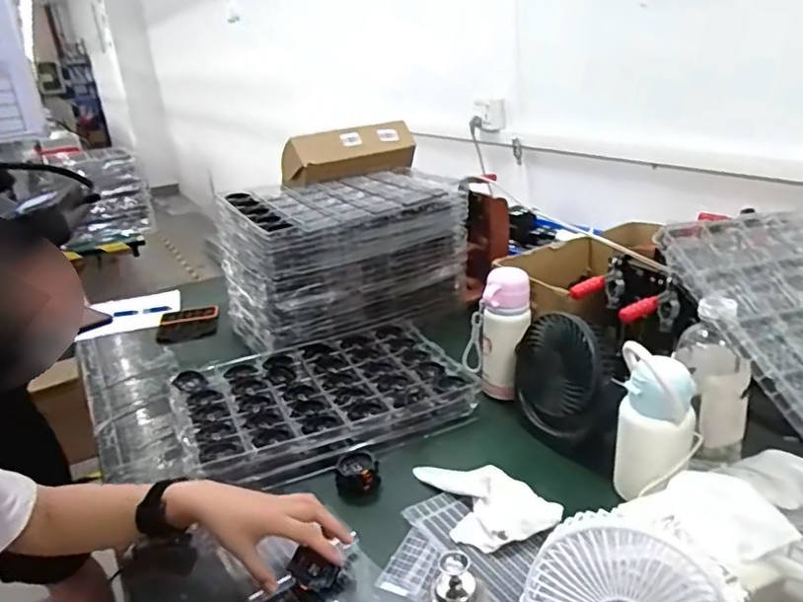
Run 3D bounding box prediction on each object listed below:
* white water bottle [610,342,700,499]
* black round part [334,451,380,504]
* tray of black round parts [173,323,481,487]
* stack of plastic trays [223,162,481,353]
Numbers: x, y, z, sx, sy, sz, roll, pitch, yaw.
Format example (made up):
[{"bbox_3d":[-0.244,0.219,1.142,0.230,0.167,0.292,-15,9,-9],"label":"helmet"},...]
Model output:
[{"bbox_3d":[0.295,0.149,0.704,0.088,0.169,0.067,7,25,28],"label":"white water bottle"},{"bbox_3d":[-0.059,0.231,0.803,0.050,0.048,0.048,-5,22,2],"label":"black round part"},{"bbox_3d":[-0.129,0.149,0.994,0.438,0.044,0.315,-14,24,-19],"label":"tray of black round parts"},{"bbox_3d":[-0.099,-0.112,1.281,0.509,0.239,0.298,-17,25,-25],"label":"stack of plastic trays"}]

